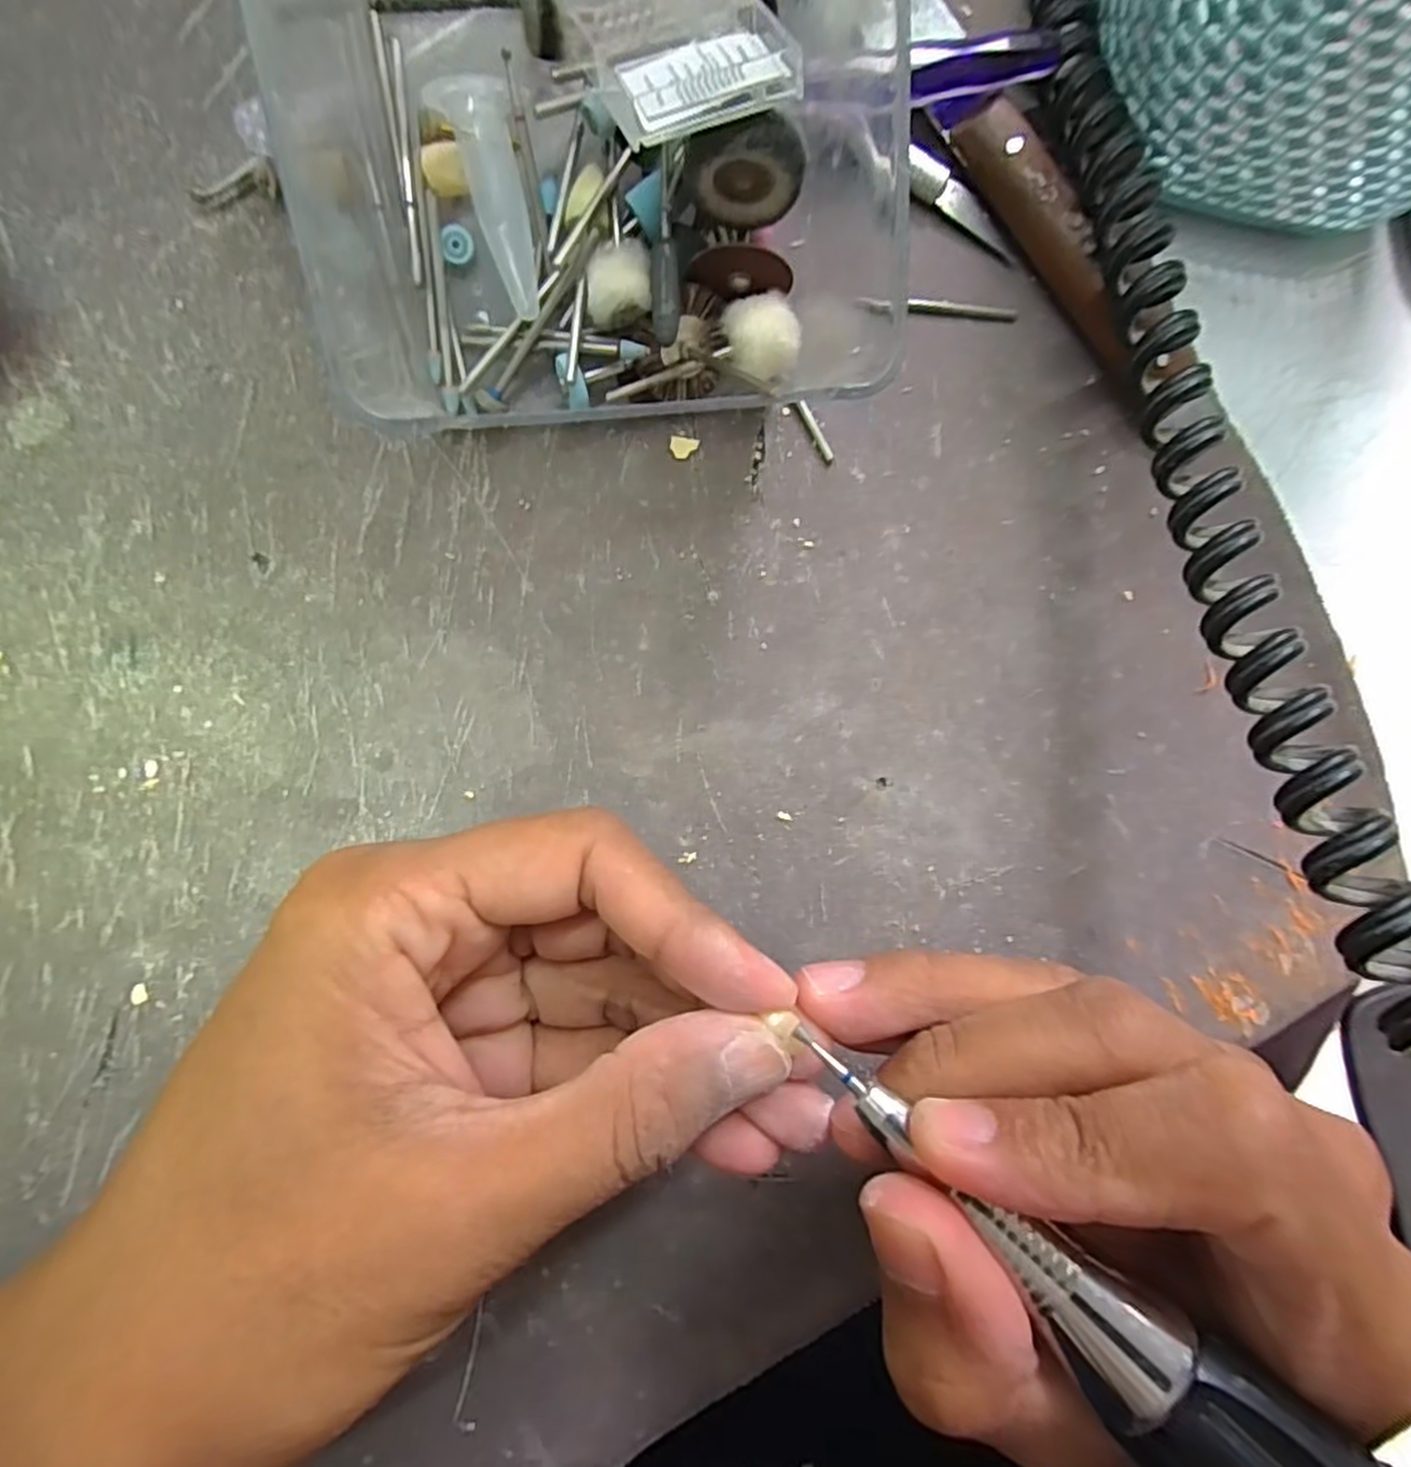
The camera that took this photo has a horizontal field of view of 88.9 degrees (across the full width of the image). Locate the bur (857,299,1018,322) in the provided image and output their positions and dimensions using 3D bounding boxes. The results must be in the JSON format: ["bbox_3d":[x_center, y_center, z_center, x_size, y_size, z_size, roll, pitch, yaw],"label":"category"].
[{"bbox_3d":[0.062,-0.112,0.191,0.042,0.005,0.004,4,88,-8],"label":"bur"}]

